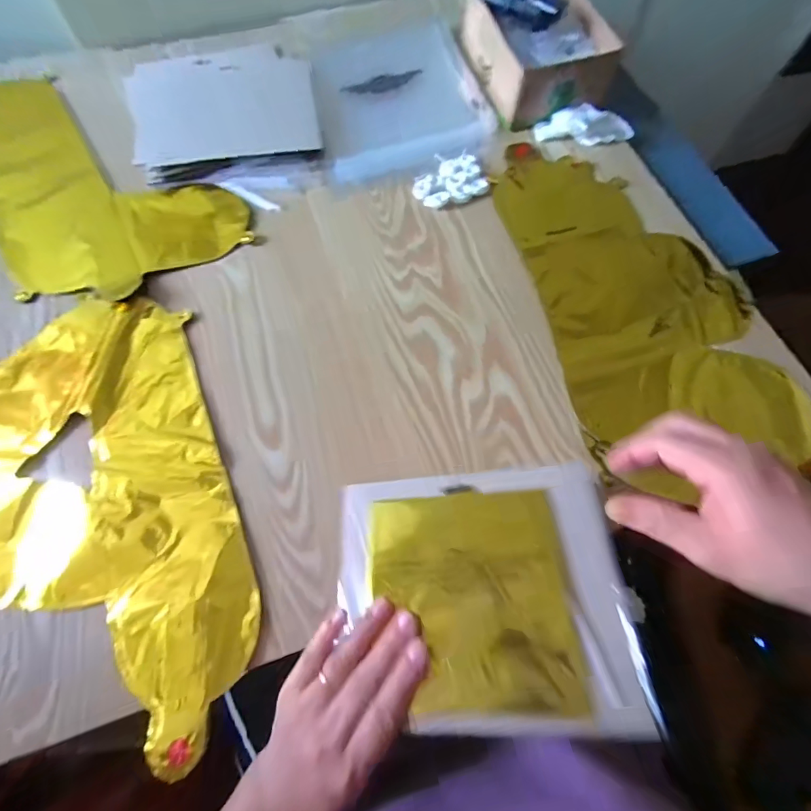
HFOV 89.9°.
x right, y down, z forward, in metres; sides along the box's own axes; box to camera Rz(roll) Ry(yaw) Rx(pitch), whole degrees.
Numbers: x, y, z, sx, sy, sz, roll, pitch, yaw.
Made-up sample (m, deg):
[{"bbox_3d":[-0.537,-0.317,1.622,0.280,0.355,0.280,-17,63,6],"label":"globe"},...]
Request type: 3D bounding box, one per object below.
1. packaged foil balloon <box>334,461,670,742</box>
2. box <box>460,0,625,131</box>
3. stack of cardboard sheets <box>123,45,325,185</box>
[{"bbox_3d":[0.050,0.128,0.288,0.195,0.019,0.164,-7,64,8],"label":"packaged foil balloon"},{"bbox_3d":[0.162,-0.453,0.511,0.129,0.071,0.186,-14,70,-5],"label":"box"},{"bbox_3d":[-0.224,-0.366,0.505,0.222,0.021,0.198,-12,70,-5],"label":"stack of cardboard sheets"}]

